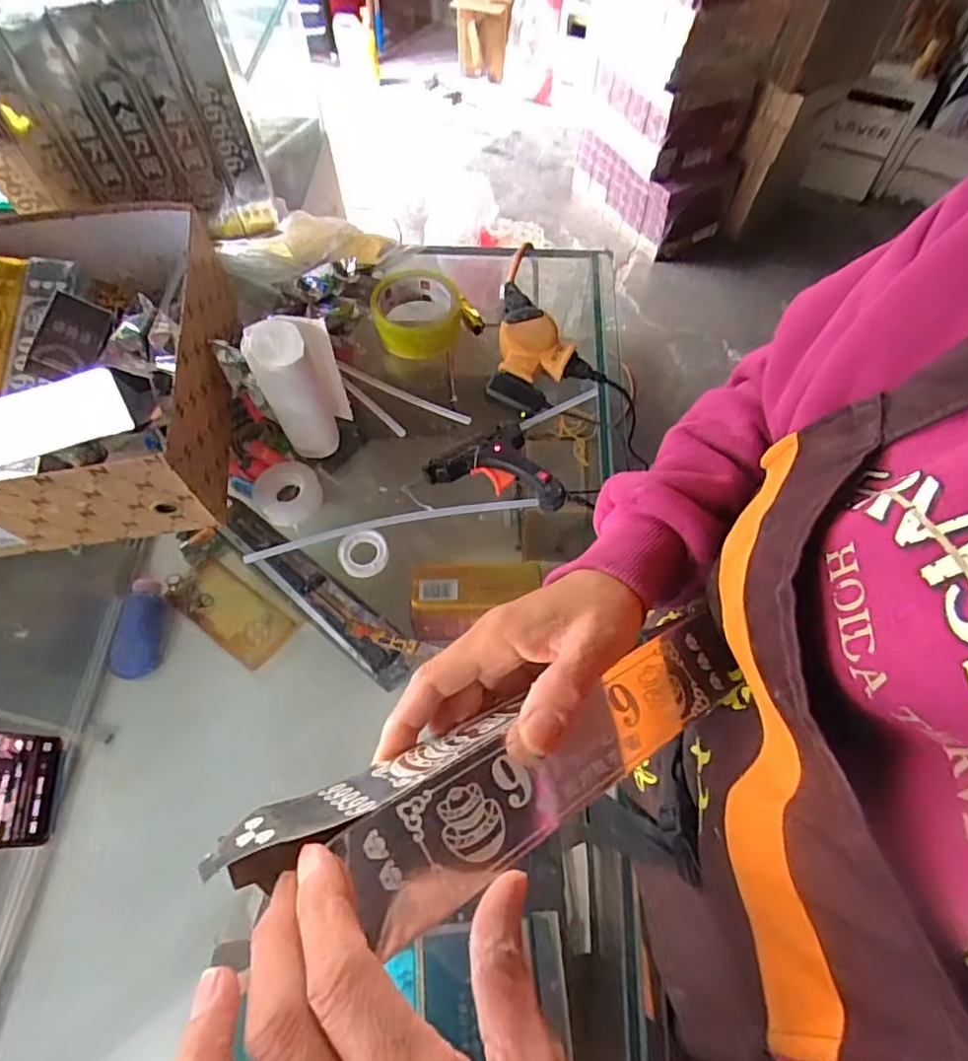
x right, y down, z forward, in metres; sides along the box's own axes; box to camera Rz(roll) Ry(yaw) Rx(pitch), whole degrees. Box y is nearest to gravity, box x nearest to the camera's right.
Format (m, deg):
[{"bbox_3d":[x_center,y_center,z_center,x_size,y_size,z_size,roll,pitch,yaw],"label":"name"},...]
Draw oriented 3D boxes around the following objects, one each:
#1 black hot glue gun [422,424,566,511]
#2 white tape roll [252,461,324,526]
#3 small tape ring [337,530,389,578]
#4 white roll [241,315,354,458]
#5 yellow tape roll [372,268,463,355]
[{"bbox_3d":[0.018,-0.067,0.569,0.128,0.026,0.076,17,64,9],"label":"black hot glue gun"},{"bbox_3d":[-0.179,-0.035,0.564,0.057,0.018,0.061,0,62,0],"label":"white tape roll"},{"bbox_3d":[-0.106,0.020,0.540,0.043,0.010,0.046,0,62,0],"label":"small tape ring"},{"bbox_3d":[-0.157,-0.122,0.542,0.068,0.125,0.055,-18,64,-9],"label":"white roll"},{"bbox_3d":[-0.072,-0.238,0.666,0.092,0.043,0.101,0,62,0],"label":"yellow tape roll"}]

